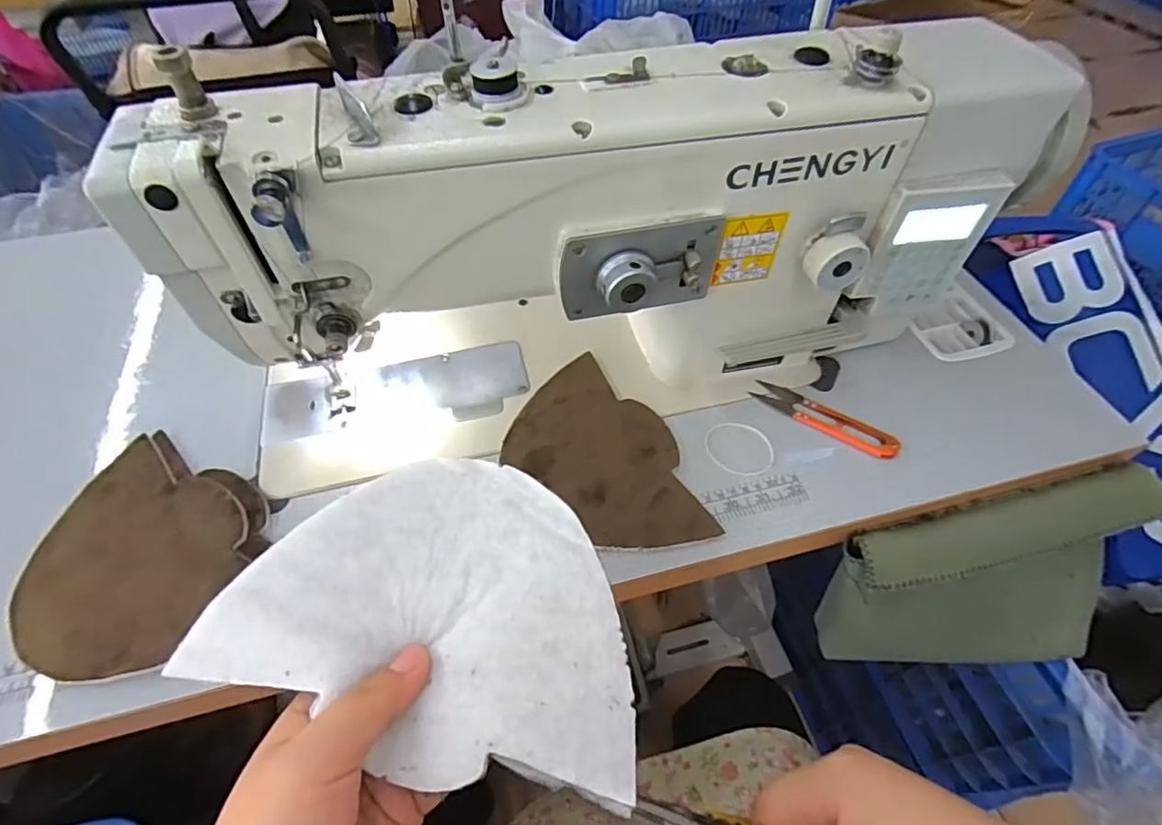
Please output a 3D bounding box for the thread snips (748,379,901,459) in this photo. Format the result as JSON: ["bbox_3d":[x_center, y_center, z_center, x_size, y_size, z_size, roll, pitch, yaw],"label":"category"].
[{"bbox_3d":[0.196,0.005,0.457,0.117,0.010,0.026,33,60,23],"label":"thread snips"}]

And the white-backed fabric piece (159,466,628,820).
[{"bbox_3d":[-0.063,0.085,0.248,0.173,0.033,0.125,4,53,4],"label":"white-backed fabric piece"}]

